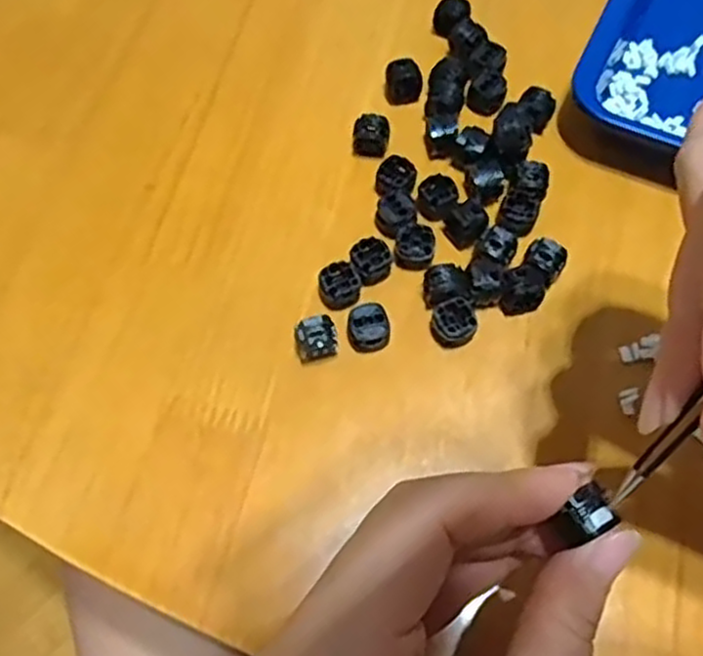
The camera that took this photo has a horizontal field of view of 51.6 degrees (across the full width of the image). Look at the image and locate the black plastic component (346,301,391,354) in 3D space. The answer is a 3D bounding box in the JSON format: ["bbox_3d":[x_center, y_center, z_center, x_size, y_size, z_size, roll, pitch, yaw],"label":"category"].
[{"bbox_3d":[0.006,0.000,0.273,0.016,0.013,0.015,-8,66,-2],"label":"black plastic component"}]

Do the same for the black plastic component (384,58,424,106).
[{"bbox_3d":[0.023,-0.108,0.321,0.016,0.015,0.015,-1,66,2],"label":"black plastic component"}]

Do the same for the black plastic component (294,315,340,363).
[{"bbox_3d":[-0.013,0.004,0.270,0.015,0.015,0.011,-18,66,-6],"label":"black plastic component"}]

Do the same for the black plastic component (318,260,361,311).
[{"bbox_3d":[-0.005,-0.016,0.280,0.015,0.010,0.015,-1,66,2],"label":"black plastic component"}]

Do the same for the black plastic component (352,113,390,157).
[{"bbox_3d":[0.008,-0.080,0.308,0.015,0.014,0.014,1,66,2],"label":"black plastic component"}]

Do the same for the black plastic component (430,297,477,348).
[{"bbox_3d":[0.038,-0.001,0.274,0.015,0.013,0.015,-1,66,2],"label":"black plastic component"}]

